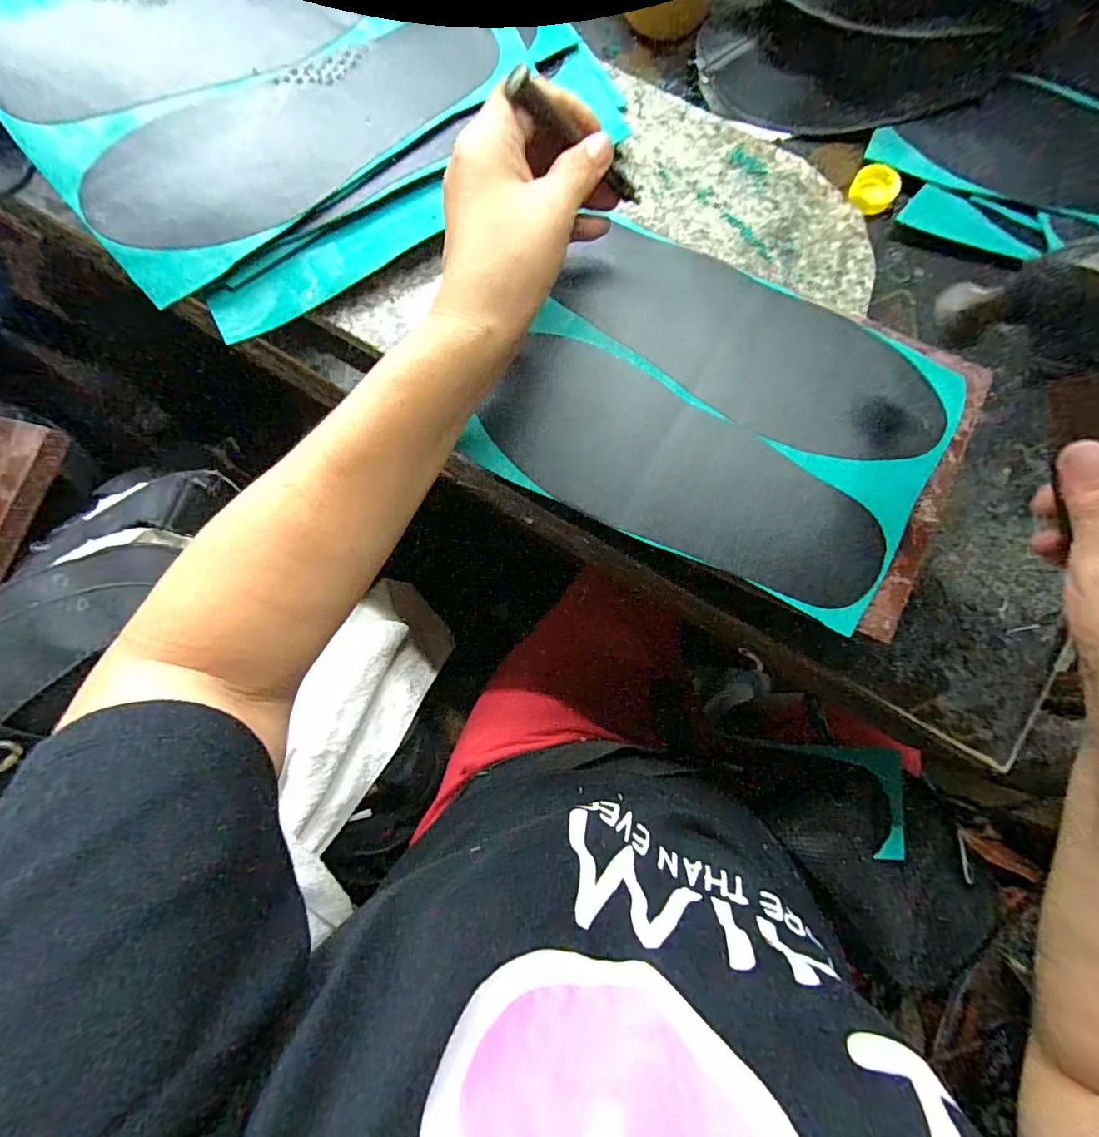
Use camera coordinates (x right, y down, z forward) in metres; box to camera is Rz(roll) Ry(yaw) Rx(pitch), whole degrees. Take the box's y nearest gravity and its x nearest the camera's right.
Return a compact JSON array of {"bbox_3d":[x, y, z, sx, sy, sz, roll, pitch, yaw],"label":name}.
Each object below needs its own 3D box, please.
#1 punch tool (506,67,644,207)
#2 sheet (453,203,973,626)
[{"bbox_3d":[0.015,-0.210,0.256,0.089,0.011,0.010,9,70,-41],"label":"punch tool"},{"bbox_3d":[0.099,-0.093,0.302,0.240,0.007,0.176,25,81,5],"label":"sheet"}]

